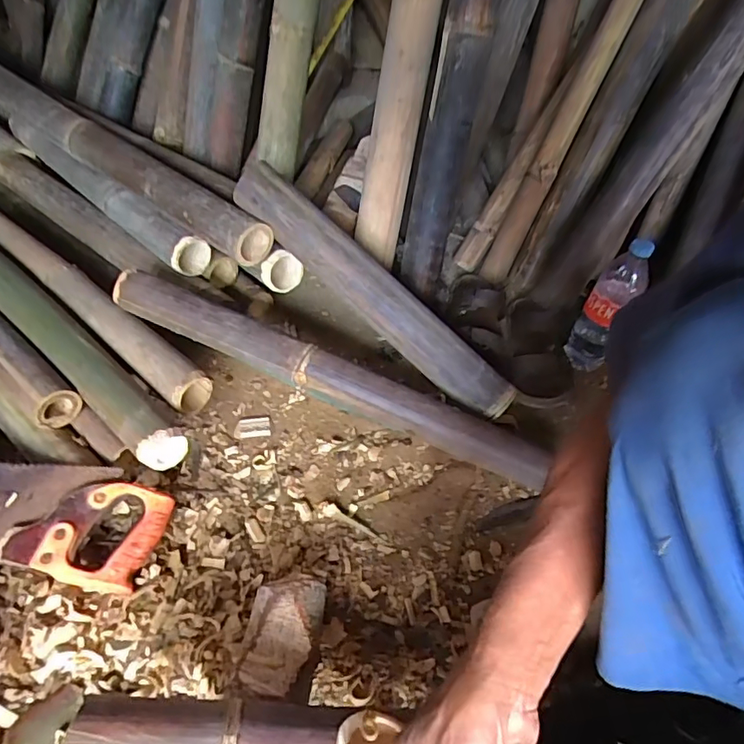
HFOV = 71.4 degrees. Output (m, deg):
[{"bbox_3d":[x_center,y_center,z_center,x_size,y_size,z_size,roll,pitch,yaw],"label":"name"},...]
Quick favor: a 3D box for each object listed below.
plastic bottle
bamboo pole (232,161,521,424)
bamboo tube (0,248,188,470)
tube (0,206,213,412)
[{"bbox_3d":[0.376,-0.098,0.829,0.070,0.231,0.053,27,48,19],"label":"plastic bottle"},{"bbox_3d":[0.005,-0.114,0.755,0.494,0.070,0.064,42,50,-2],"label":"bamboo pole"},{"bbox_3d":[-0.480,-0.081,0.741,0.647,0.065,0.074,32,50,24],"label":"bamboo tube"},{"bbox_3d":[-0.487,-0.138,0.806,0.664,0.065,0.056,32,50,24],"label":"tube"}]

